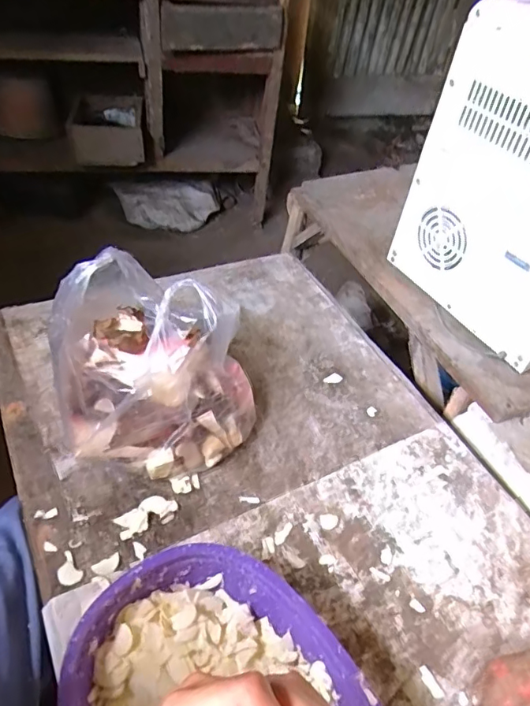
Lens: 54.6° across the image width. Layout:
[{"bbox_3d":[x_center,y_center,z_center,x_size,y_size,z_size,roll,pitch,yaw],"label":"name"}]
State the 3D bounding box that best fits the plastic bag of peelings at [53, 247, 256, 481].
[{"bbox_3d":[-0.126,0.004,0.603,0.216,0.247,0.203,7,45,-3],"label":"plastic bag of peelings"}]

